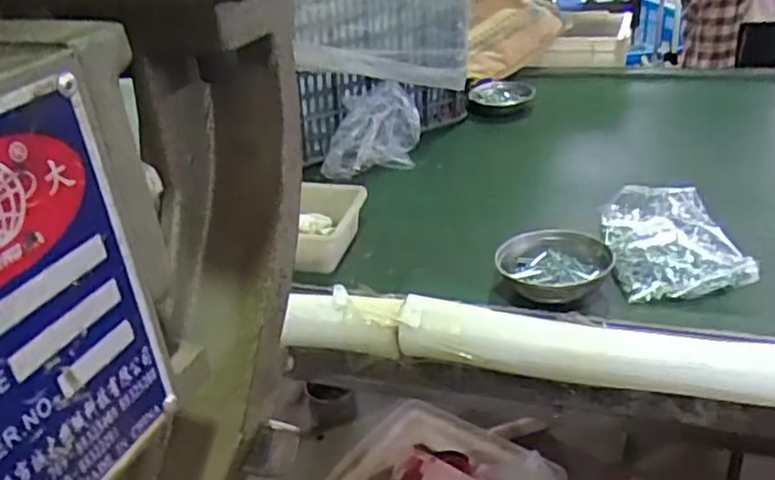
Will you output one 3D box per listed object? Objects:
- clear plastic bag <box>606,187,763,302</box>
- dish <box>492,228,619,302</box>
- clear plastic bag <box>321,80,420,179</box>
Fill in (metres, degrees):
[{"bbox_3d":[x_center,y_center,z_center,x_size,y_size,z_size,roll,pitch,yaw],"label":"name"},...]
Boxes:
[{"bbox_3d":[0.407,-0.004,1.025,0.173,0.045,0.271,-3,29,5],"label":"clear plastic bag"},{"bbox_3d":[0.228,0.034,0.963,0.157,0.048,0.148,-1,30,8],"label":"dish"},{"bbox_3d":[-0.030,-0.207,1.333,0.181,0.133,0.133,-4,29,4],"label":"clear plastic bag"}]

